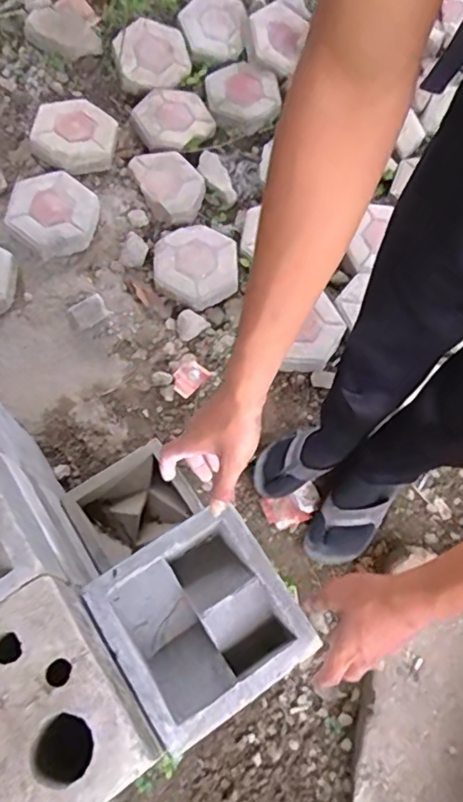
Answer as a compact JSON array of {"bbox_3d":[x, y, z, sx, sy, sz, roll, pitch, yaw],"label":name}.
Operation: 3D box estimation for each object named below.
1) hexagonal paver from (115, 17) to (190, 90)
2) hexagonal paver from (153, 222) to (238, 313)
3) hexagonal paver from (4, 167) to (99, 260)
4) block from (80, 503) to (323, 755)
[{"bbox_3d":[-0.215,-0.957,1.538,0.189,0.045,0.212,45,72,-22],"label":"hexagonal paver"},{"bbox_3d":[-0.089,-0.327,1.352,0.194,0.042,0.212,-5,74,-3],"label":"hexagonal paver"},{"bbox_3d":[-0.430,-0.453,1.351,0.203,0.065,0.220,24,67,-6],"label":"hexagonal paver"},{"bbox_3d":[-0.033,0.244,0.644,0.202,0.081,0.208,-31,66,-13],"label":"block"}]

